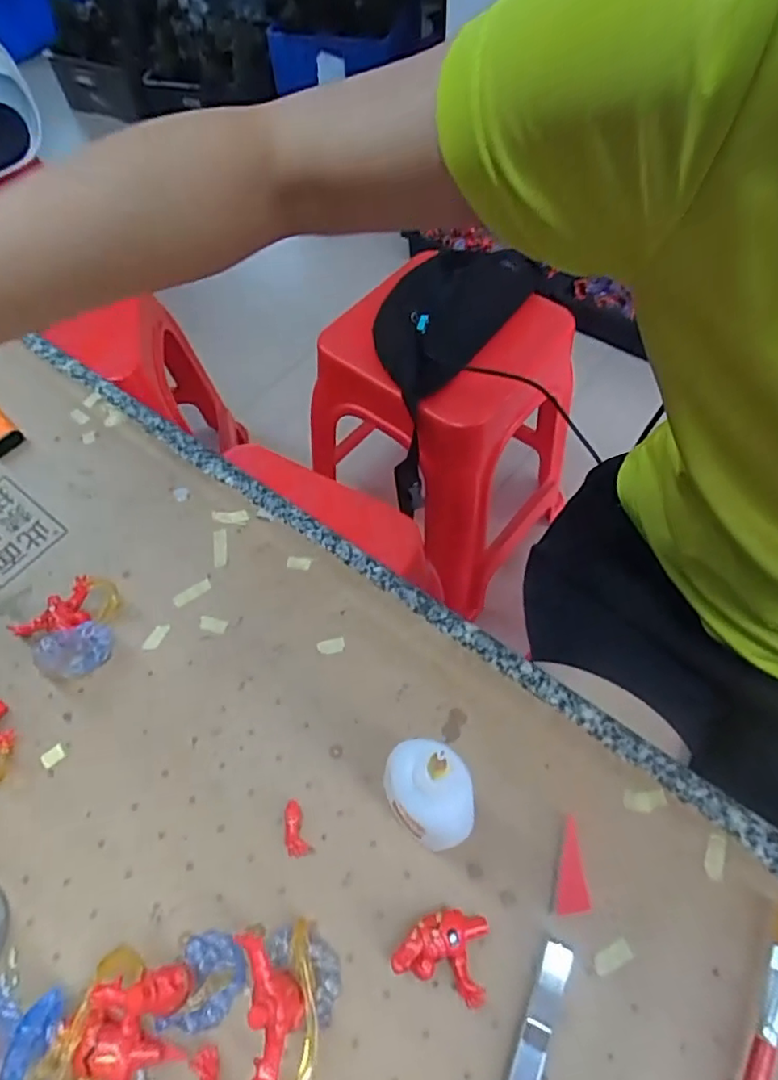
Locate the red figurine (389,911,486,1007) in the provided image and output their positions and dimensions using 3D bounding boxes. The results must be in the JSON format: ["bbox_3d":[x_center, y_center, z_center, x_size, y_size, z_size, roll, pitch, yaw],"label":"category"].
[{"bbox_3d":[0.022,0.170,0.246,0.036,0.016,0.029,9,60,8],"label":"red figurine"}]

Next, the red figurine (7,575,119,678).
[{"bbox_3d":[-0.172,0.044,0.321,0.049,0.030,0.051,39,68,22],"label":"red figurine"}]

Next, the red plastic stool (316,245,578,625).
[{"bbox_3d":[0.099,-0.188,0.979,0.374,0.437,0.385,-39,65,-19],"label":"red plastic stool"}]

